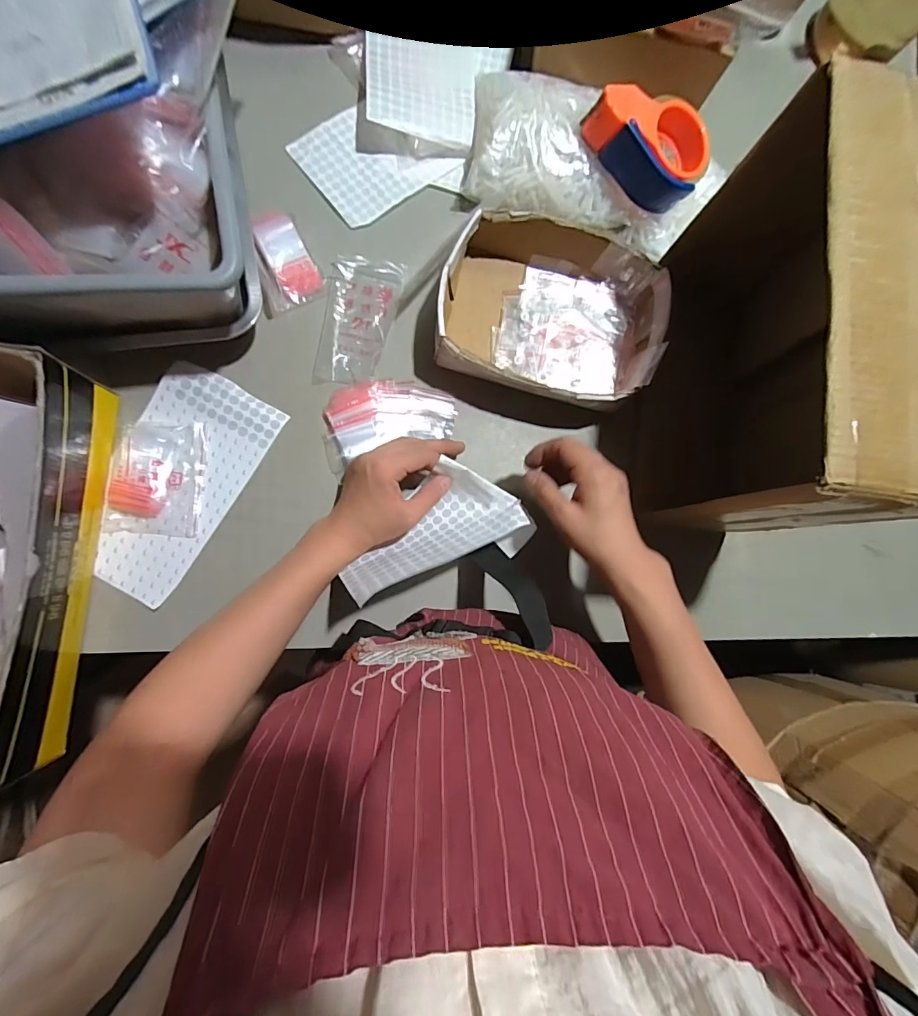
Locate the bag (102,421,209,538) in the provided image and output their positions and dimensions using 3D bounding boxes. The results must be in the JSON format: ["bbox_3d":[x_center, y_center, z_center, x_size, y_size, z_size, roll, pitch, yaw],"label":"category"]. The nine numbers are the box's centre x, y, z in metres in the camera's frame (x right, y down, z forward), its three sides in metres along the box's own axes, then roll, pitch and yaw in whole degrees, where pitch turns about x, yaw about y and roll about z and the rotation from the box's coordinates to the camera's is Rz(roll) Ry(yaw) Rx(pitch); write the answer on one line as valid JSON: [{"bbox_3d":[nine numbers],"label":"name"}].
[{"bbox_3d":[-0.303,-0.030,0.449,0.087,0.016,0.113,4,85,-7],"label":"bag"}]

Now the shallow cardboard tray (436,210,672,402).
[{"bbox_3d":[0.100,-0.209,0.494,0.230,0.063,0.178,15,84,-6],"label":"shallow cardboard tray"}]

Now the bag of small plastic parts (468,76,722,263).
[{"bbox_3d":[0.158,-0.395,0.517,0.289,0.044,0.161,7,84,-7],"label":"bag of small plastic parts"}]

